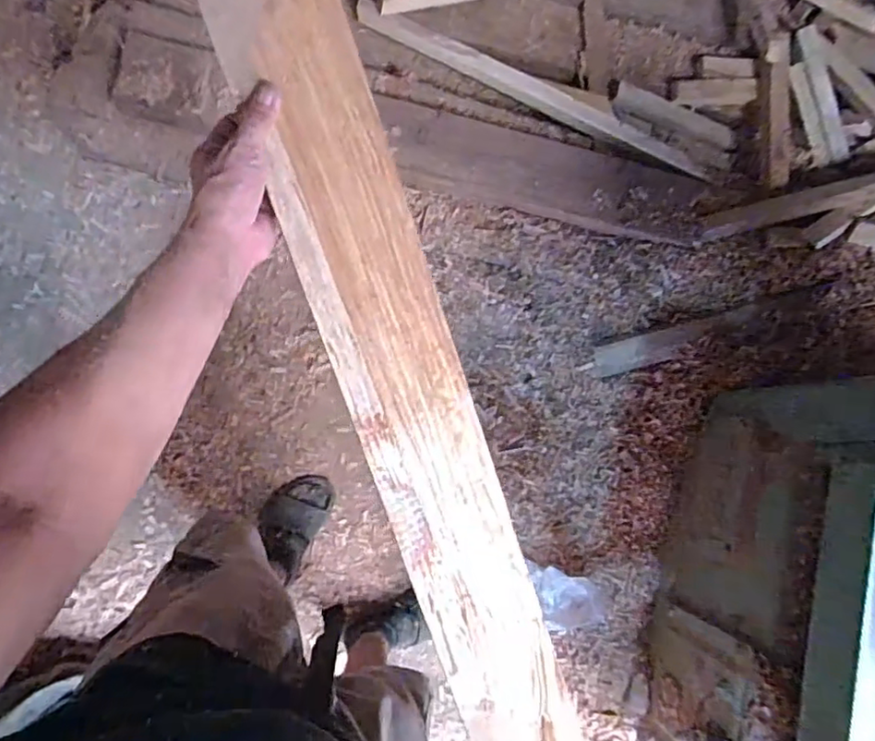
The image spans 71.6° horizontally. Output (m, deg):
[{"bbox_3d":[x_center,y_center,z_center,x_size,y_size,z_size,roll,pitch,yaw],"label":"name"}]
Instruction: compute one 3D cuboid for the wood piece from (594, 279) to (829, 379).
[{"bbox_3d":[0.593,-0.092,1.359,0.501,0.021,0.072,-21,88,12],"label":"wood piece"}]

